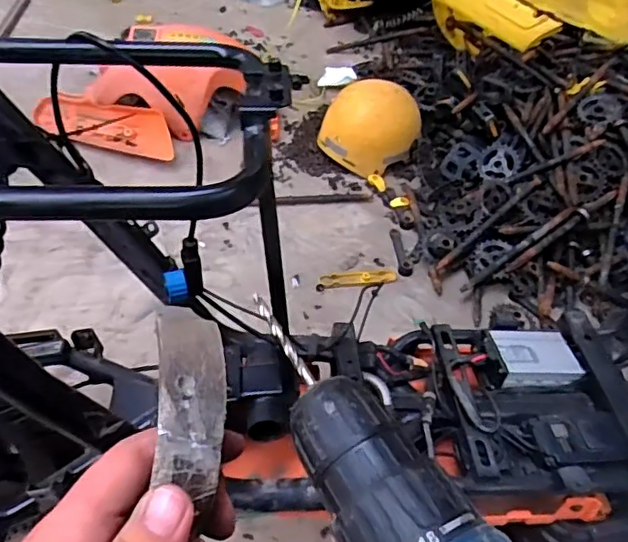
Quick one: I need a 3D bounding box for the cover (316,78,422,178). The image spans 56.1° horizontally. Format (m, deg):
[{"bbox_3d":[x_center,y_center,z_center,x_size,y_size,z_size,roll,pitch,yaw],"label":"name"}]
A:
[{"bbox_3d":[0.129,-0.333,1.321,0.183,0.167,0.209,31,52,18],"label":"cover"}]

